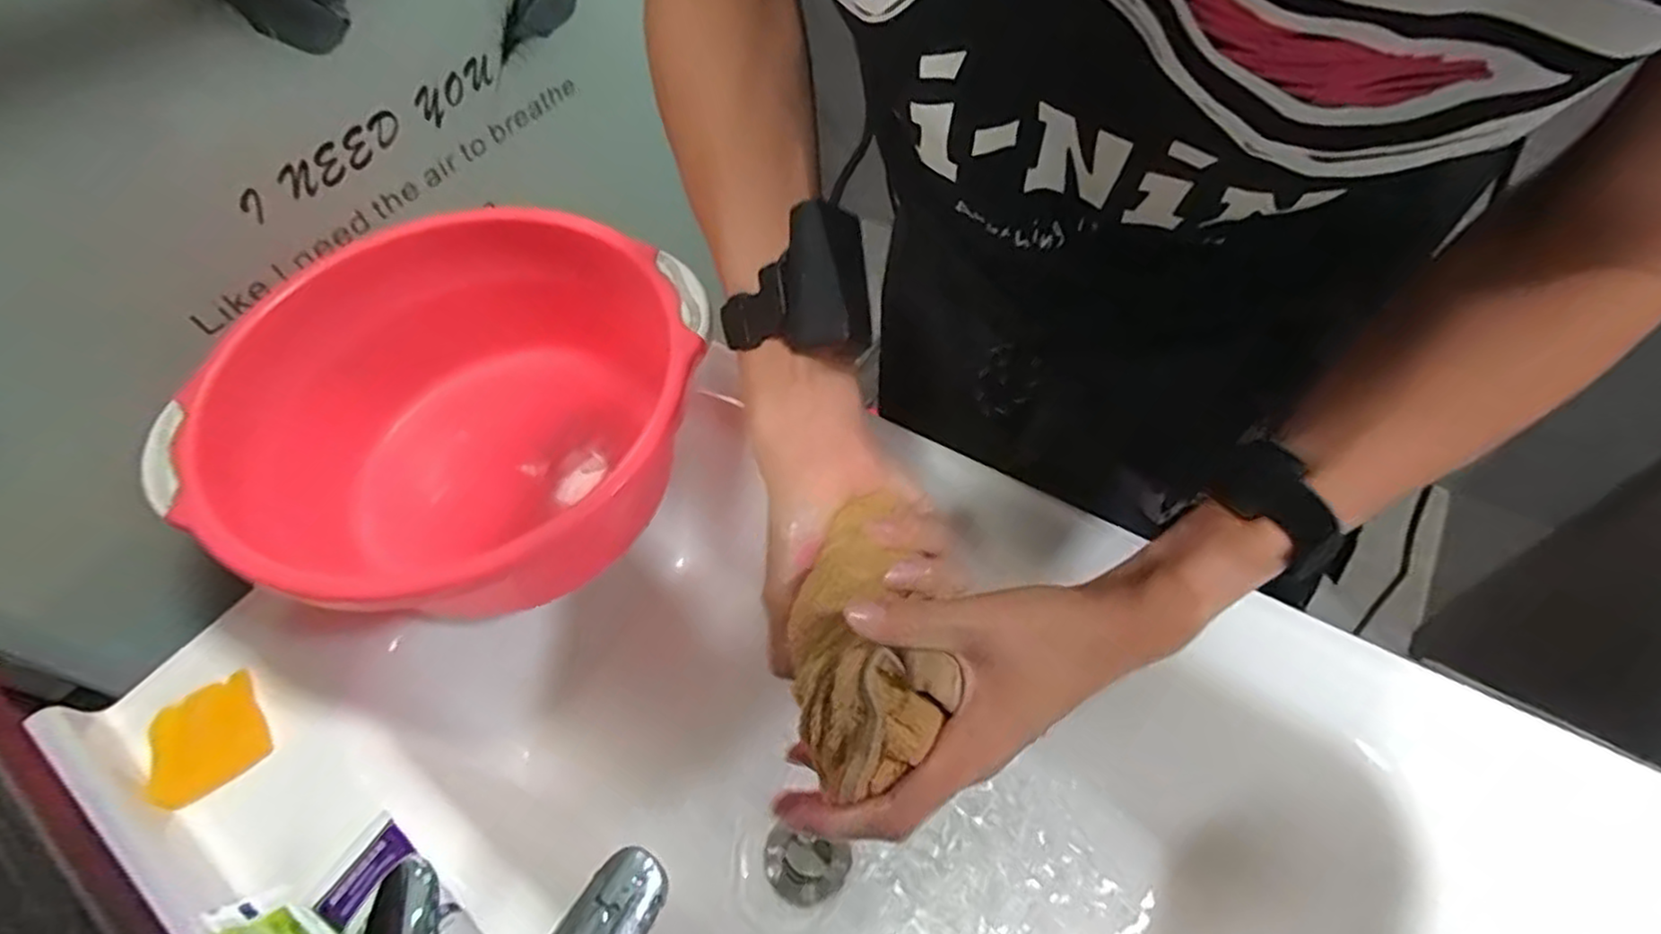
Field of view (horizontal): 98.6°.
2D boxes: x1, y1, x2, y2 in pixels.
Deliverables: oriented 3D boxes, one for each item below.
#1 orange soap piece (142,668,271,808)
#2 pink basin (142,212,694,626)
[{"bbox_3d":[-0.392,0.168,0.447,0.061,0.014,0.067,-26,59,-33],"label":"orange soap piece"},{"bbox_3d":[-0.233,-0.058,0.510,0.302,0.127,0.314,-2,54,3],"label":"pink basin"}]

